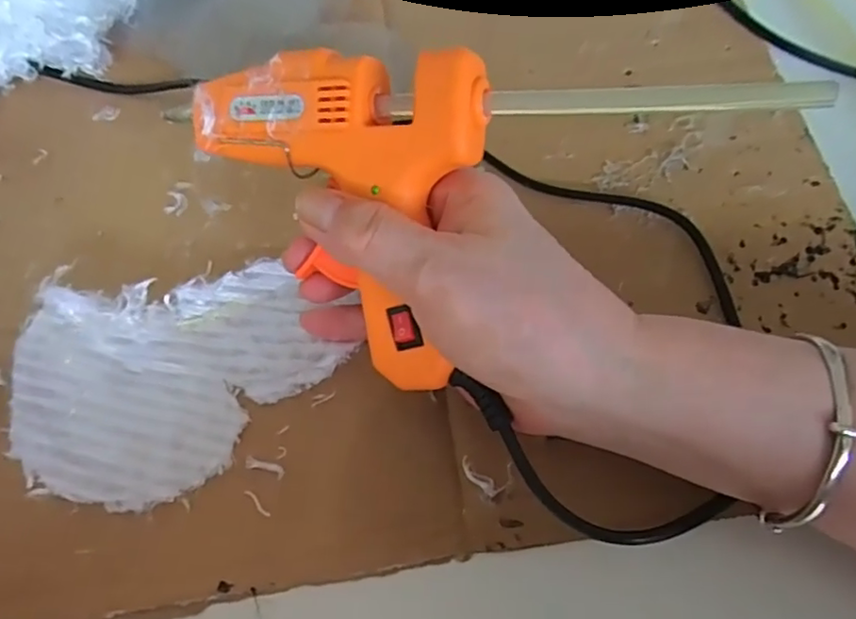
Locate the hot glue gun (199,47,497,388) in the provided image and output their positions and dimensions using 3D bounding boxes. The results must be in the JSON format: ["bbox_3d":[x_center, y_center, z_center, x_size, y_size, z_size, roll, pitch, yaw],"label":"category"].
[{"bbox_3d":[-0.034,-0.038,0.225,0.107,0.030,0.107,14,105,18],"label":"hot glue gun"}]

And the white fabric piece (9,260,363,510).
[{"bbox_3d":[-0.101,0.027,0.242,0.126,0.021,0.086,-13,70,-4],"label":"white fabric piece"}]

